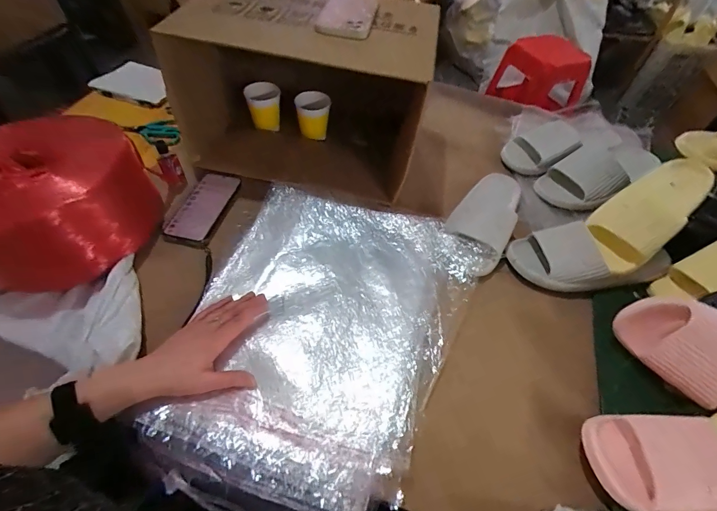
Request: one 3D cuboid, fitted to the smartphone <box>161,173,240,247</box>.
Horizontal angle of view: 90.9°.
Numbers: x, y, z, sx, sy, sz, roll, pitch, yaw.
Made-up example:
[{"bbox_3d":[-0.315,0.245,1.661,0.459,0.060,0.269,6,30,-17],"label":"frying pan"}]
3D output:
[{"bbox_3d":[-0.269,-0.085,0.618,0.073,0.010,0.157,19,57,-2],"label":"smartphone"}]

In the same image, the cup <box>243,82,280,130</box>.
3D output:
[{"bbox_3d":[-0.195,-0.307,0.736,0.066,0.080,0.077,-5,53,-8],"label":"cup"}]

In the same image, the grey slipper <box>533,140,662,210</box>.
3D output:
[{"bbox_3d":[0.502,-0.182,0.730,0.272,0.086,0.129,-30,60,-23],"label":"grey slipper"}]

